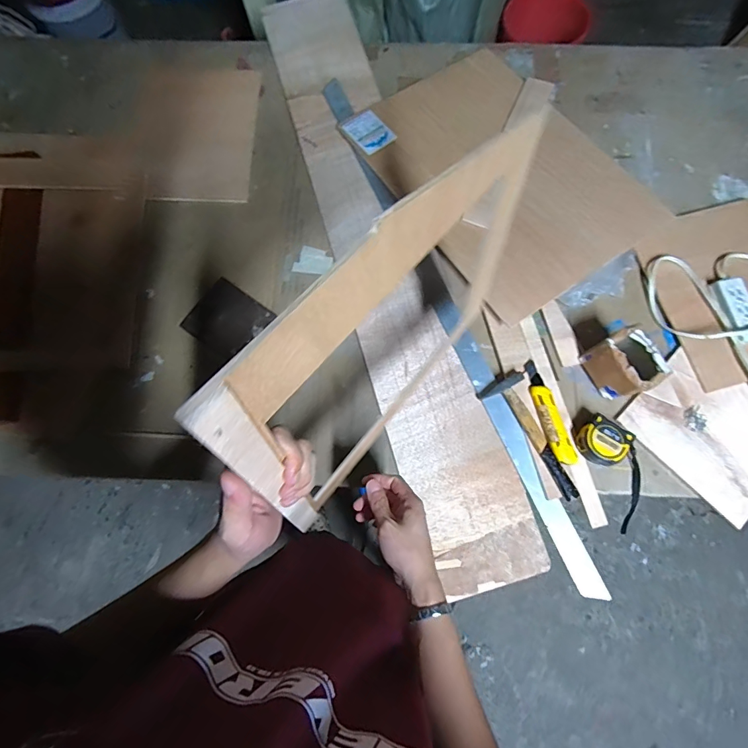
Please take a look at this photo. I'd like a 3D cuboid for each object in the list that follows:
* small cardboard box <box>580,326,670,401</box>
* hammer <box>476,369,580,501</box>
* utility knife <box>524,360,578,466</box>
[{"bbox_3d":[0.383,-0.013,0.651,0.069,0.082,0.087,-27,77,-6],"label":"small cardboard box"},{"bbox_3d":[0.259,0.089,0.660,0.073,0.023,0.207,-36,78,-8],"label":"hammer"},{"bbox_3d":[0.274,0.061,0.668,0.033,0.019,0.167,-16,76,-3],"label":"utility knife"}]

